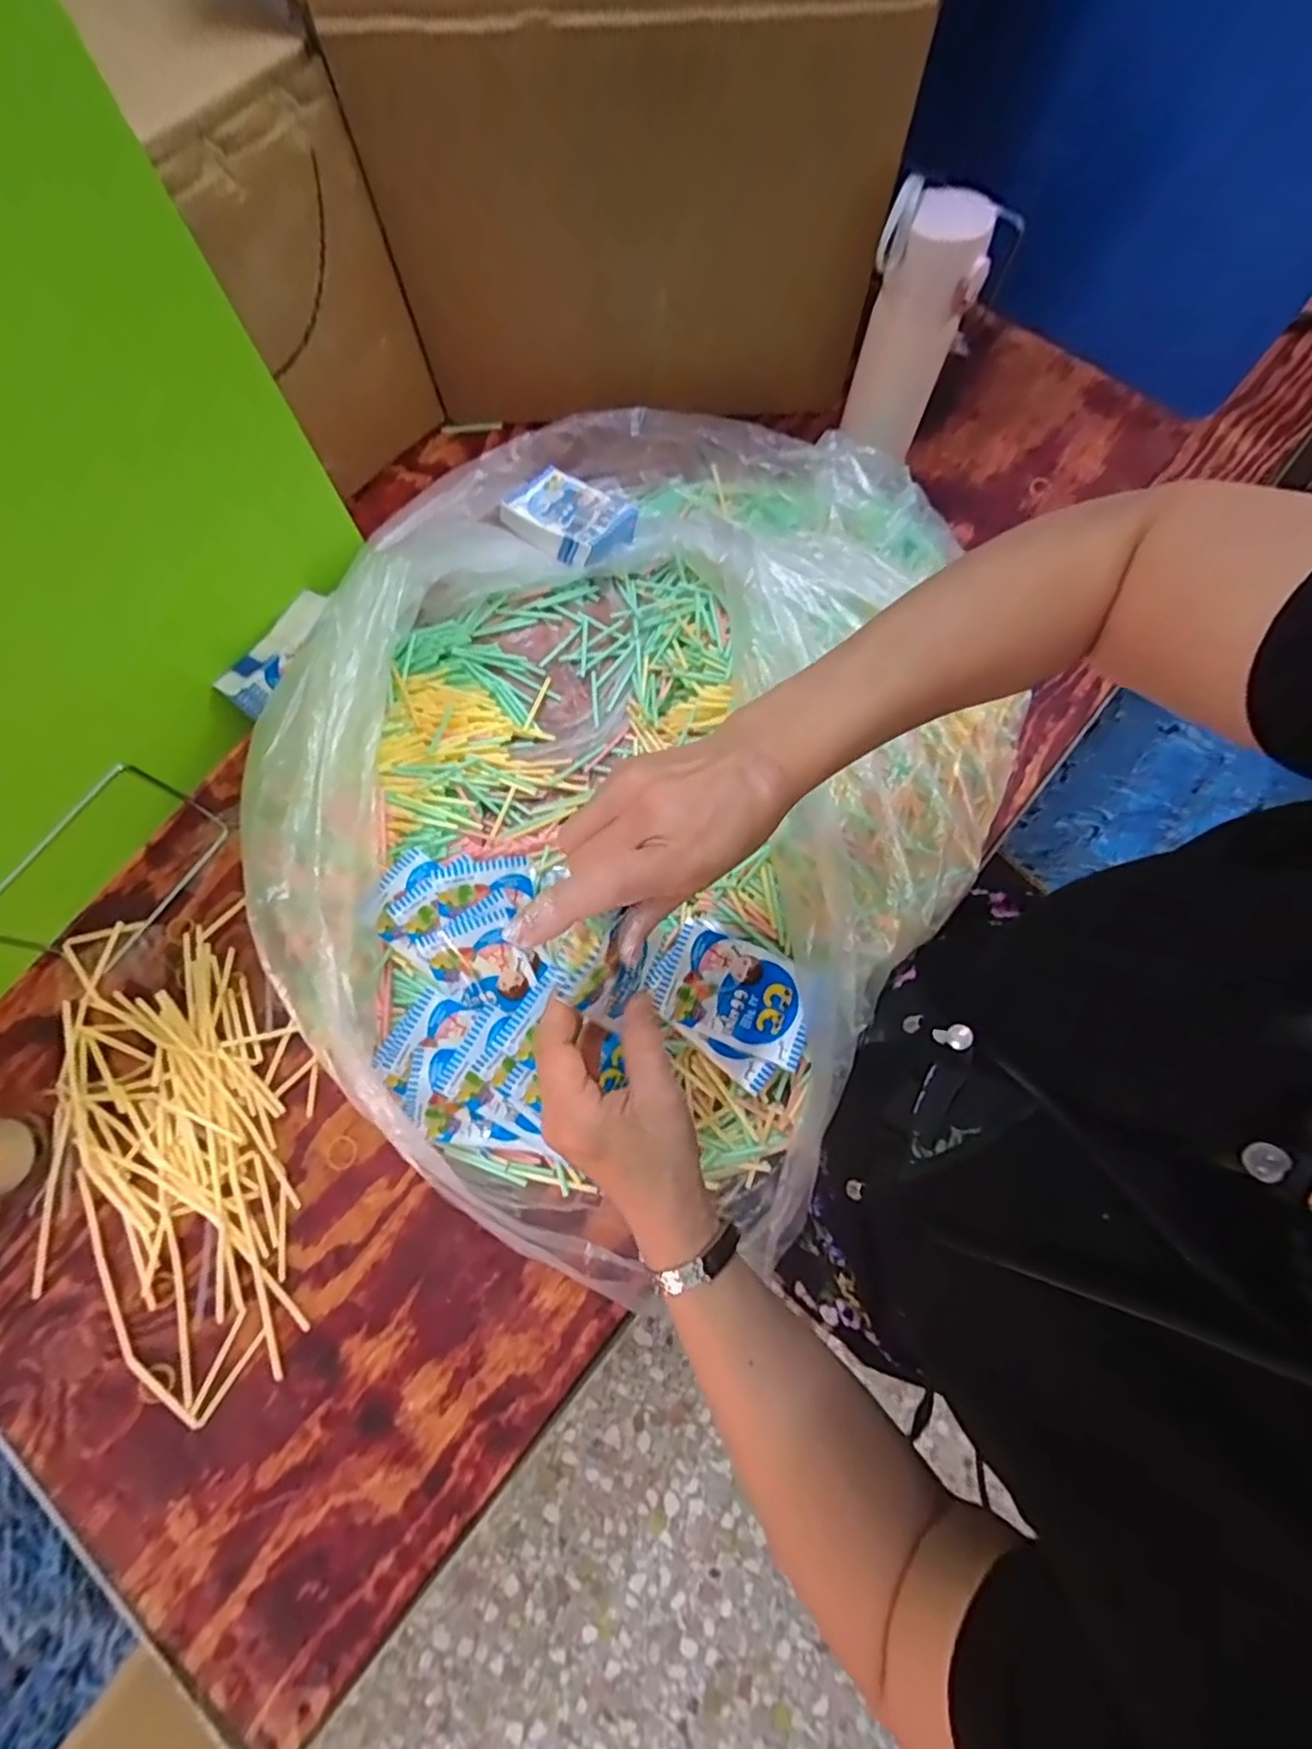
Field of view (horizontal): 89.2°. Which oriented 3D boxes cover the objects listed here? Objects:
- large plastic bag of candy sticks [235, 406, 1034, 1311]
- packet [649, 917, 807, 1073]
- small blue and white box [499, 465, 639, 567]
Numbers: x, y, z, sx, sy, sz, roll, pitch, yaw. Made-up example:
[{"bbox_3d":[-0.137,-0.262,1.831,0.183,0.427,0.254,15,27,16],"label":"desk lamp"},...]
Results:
[{"bbox_3d":[-0.019,-0.106,0.485,0.509,0.132,0.617,33,77,9],"label":"large plastic bag of candy sticks"},{"bbox_3d":[0.057,0.080,0.458,0.105,0.013,0.071,24,76,7],"label":"packet"},{"bbox_3d":[-0.076,-0.321,0.594,0.116,0.031,0.078,38,78,10],"label":"small blue and white box"}]

